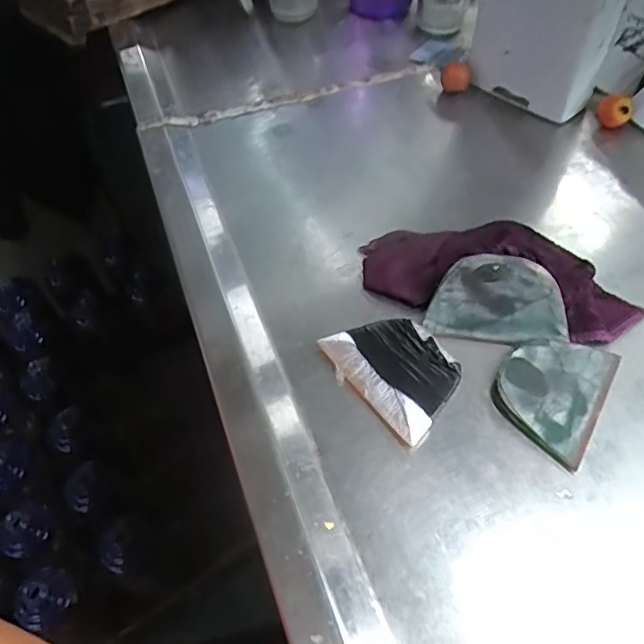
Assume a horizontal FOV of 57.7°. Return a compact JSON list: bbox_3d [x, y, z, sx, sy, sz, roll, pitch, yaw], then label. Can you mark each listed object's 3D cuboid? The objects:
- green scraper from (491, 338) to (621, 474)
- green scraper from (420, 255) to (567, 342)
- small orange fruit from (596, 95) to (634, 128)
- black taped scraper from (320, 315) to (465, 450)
[{"bbox_3d":[0.133,0.038,0.340,0.058,0.012,0.078,25,59,21],"label":"green scraper"},{"bbox_3d":[0.108,-0.015,0.369,0.081,0.007,0.056,-1,78,13],"label":"green scraper"},{"bbox_3d":[0.254,-0.181,0.509,0.028,0.022,0.030,20,57,18],"label":"small orange fruit"},{"bbox_3d":[0.044,0.025,0.354,0.058,0.007,0.082,-37,59,-21],"label":"black taped scraper"}]

